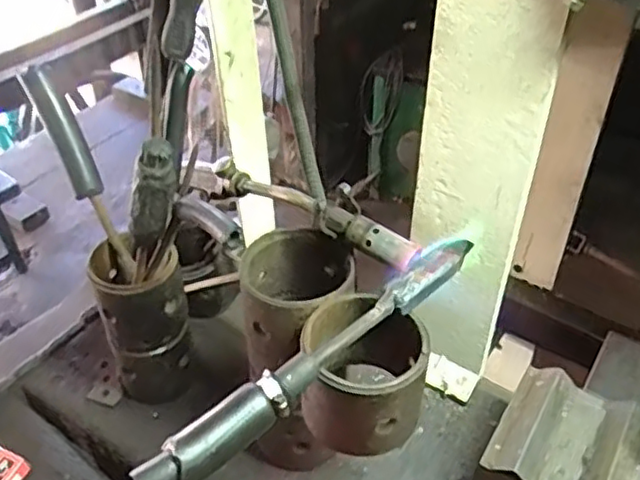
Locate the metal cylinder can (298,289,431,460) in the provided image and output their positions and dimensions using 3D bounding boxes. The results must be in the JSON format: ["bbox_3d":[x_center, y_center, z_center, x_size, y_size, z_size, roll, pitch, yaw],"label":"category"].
[{"bbox_3d":[0.032,0.093,0.471,0.083,0.083,0.085,0,40,0],"label":"metal cylinder can"}]

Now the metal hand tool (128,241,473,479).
[{"bbox_3d":[0.004,0.073,0.428,0.271,0.025,0.028,-31,49,-31],"label":"metal hand tool"}]

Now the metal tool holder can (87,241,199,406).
[{"bbox_3d":[-0.168,0.091,0.653,0.079,0.188,0.078,0,40,0],"label":"metal tool holder can"}]

